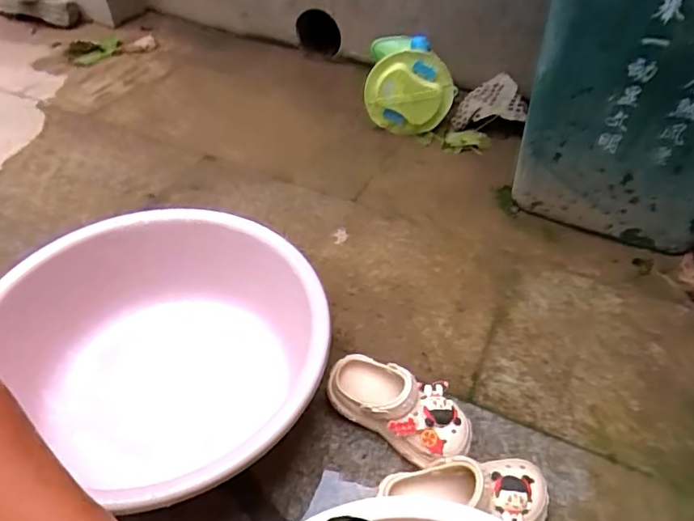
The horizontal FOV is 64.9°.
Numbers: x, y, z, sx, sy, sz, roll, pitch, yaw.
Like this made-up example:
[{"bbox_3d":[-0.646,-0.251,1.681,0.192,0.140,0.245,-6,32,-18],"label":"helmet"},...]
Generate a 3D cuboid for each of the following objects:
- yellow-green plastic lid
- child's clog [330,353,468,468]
[{"bbox_3d":[0.118,-0.322,1.080,0.173,0.174,0.042,15,53,13],"label":"yellow-green plastic lid"},{"bbox_3d":[0.059,0.168,0.633,0.172,0.081,0.080,31,52,26],"label":"child's clog"}]

